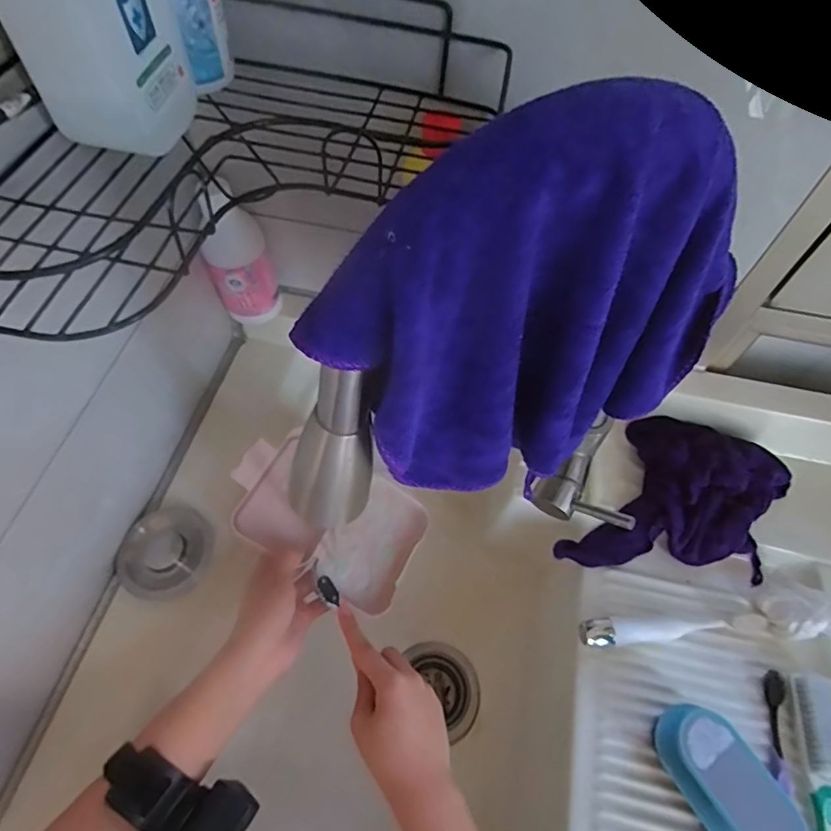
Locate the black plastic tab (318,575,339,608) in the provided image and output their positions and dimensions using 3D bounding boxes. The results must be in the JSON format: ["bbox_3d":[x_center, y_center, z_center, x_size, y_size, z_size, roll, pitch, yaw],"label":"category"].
[{"bbox_3d":[-0.076,0.156,0.461,0.012,0.006,0.029,-32,72,-18],"label":"black plastic tab"}]

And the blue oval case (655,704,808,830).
[{"bbox_3d":[0.235,0.284,0.404,0.056,0.054,0.108,-26,64,-15],"label":"blue oval case"}]

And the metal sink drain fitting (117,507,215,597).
[{"bbox_3d":[-0.233,0.126,0.485,0.081,0.032,0.082,1,60,-1],"label":"metal sink drain fitting"}]

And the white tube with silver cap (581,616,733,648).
[{"bbox_3d":[0.221,0.197,0.482,0.136,0.018,0.023,-3,60,-3],"label":"white tube with silver cap"}]

